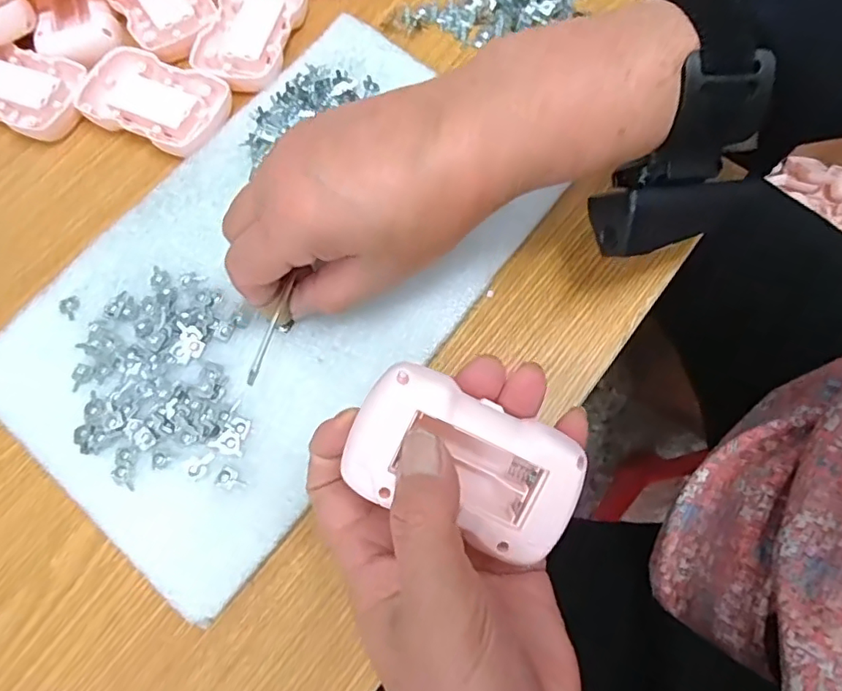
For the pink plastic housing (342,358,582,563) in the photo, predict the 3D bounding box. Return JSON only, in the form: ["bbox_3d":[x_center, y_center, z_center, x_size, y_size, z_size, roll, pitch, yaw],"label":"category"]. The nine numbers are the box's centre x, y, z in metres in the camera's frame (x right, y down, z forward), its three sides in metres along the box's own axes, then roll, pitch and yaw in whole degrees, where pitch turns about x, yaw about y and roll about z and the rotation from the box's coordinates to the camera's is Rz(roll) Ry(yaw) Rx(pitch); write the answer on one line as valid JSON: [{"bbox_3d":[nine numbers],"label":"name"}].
[{"bbox_3d":[0.017,0.042,0.216,0.082,0.024,0.049,22,93,-2],"label":"pink plastic housing"}]

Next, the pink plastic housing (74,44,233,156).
[{"bbox_3d":[-0.160,-0.148,0.347,0.088,0.012,0.055,24,72,11],"label":"pink plastic housing"}]

